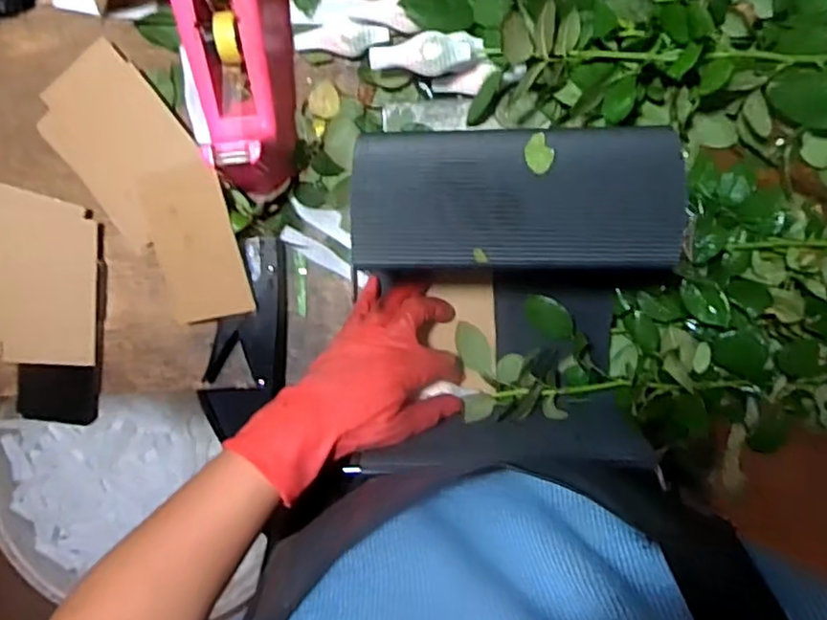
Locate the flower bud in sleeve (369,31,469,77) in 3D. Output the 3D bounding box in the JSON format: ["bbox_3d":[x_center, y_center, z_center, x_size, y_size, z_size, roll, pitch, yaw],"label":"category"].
[{"bbox_3d":[0.005,-0.209,0.524,0.080,0.031,0.031,3,99,1],"label":"flower bud in sleeve"}]

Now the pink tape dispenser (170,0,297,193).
[{"bbox_3d":[-0.145,-0.198,0.524,0.077,0.091,0.198,-2,99,2],"label":"pink tape dispenser"}]

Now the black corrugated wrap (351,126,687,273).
[{"bbox_3d":[0.066,-0.071,0.412,0.206,0.026,0.089,-1,99,3],"label":"black corrugated wrap"}]

